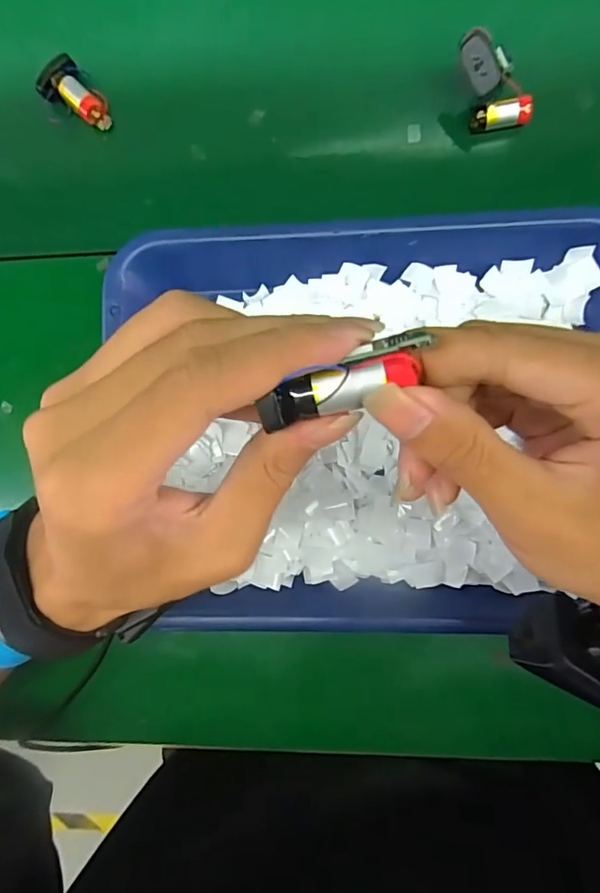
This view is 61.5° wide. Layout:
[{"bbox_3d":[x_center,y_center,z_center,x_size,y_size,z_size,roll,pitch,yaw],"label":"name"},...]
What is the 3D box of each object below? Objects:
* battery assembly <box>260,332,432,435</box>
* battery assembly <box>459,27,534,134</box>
[{"bbox_3d":[0.012,-0.017,0.139,0.047,0.012,0.013,-23,89,1],"label":"battery assembly"},{"bbox_3d":[0.125,-0.231,0.321,0.037,0.033,0.050,-22,88,5],"label":"battery assembly"}]

